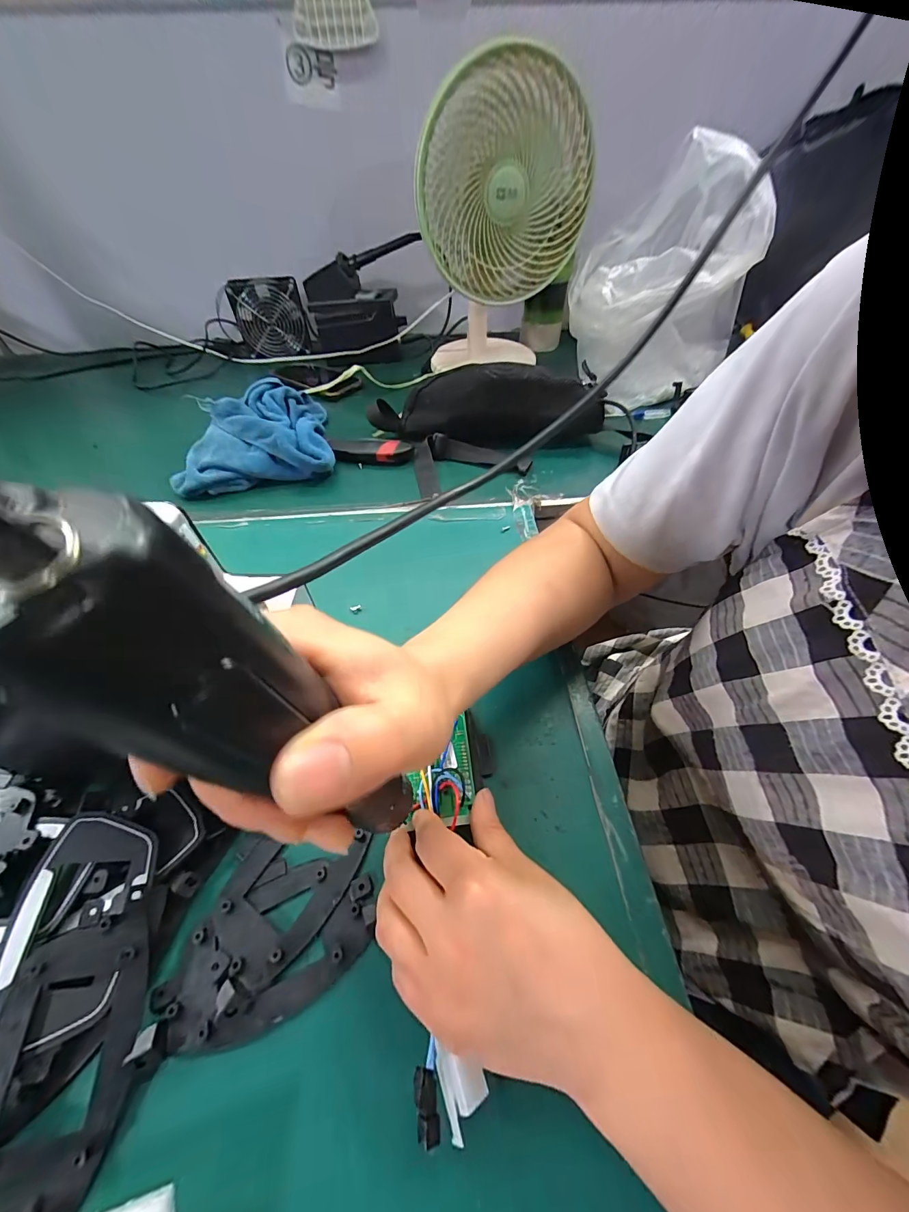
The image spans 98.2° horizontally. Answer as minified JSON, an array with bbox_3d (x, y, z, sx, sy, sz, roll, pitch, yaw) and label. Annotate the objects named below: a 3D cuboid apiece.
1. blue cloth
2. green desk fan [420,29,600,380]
[{"bbox_3d":[-0.276,-0.243,0.538,0.189,0.065,0.209,-13,51,-11],"label":"blue cloth"},{"bbox_3d":[0.056,-0.537,0.590,0.215,0.329,0.155,-8,52,-5],"label":"green desk fan"}]

